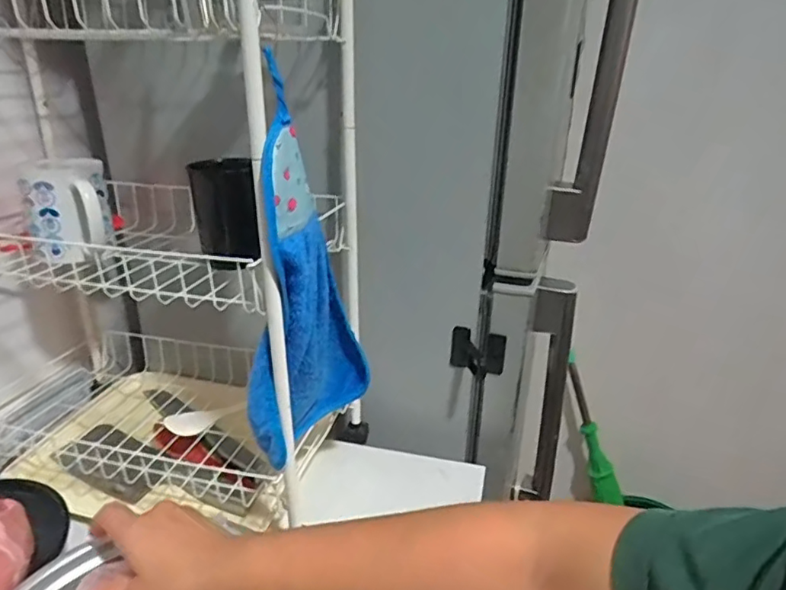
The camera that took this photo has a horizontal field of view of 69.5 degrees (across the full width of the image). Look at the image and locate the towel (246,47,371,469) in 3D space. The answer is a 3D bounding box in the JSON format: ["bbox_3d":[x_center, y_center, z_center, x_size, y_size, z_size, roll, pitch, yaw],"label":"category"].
[{"bbox_3d":[-0.076,-0.007,0.513,0.044,0.325,0.148,16,29,28],"label":"towel"}]

